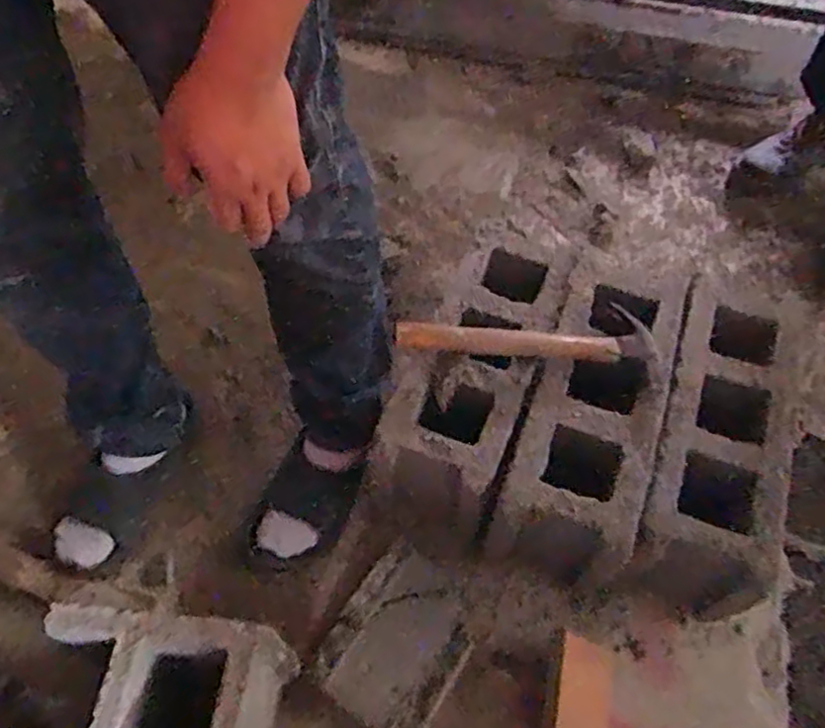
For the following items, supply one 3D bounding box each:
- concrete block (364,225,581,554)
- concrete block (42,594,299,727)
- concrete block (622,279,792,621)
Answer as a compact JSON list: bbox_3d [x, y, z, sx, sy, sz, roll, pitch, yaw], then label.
[{"bbox_3d":[0.075,0.023,0.898,0.152,0.154,0.429,21,59,11],"label":"concrete block"},{"bbox_3d":[-0.249,0.341,0.699,0.220,0.177,0.165,8,58,3],"label":"concrete block"},{"bbox_3d":[0.366,0.128,0.868,0.156,0.193,0.411,19,59,9],"label":"concrete block"}]

